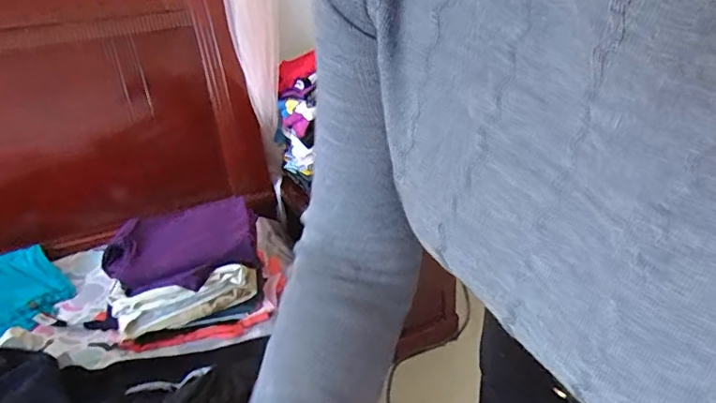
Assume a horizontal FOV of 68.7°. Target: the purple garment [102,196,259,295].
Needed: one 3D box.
[{"bbox_3d":[-0.344,0.081,1.008,0.277,0.063,0.209,-6,28,-4],"label":"purple garment"}]

